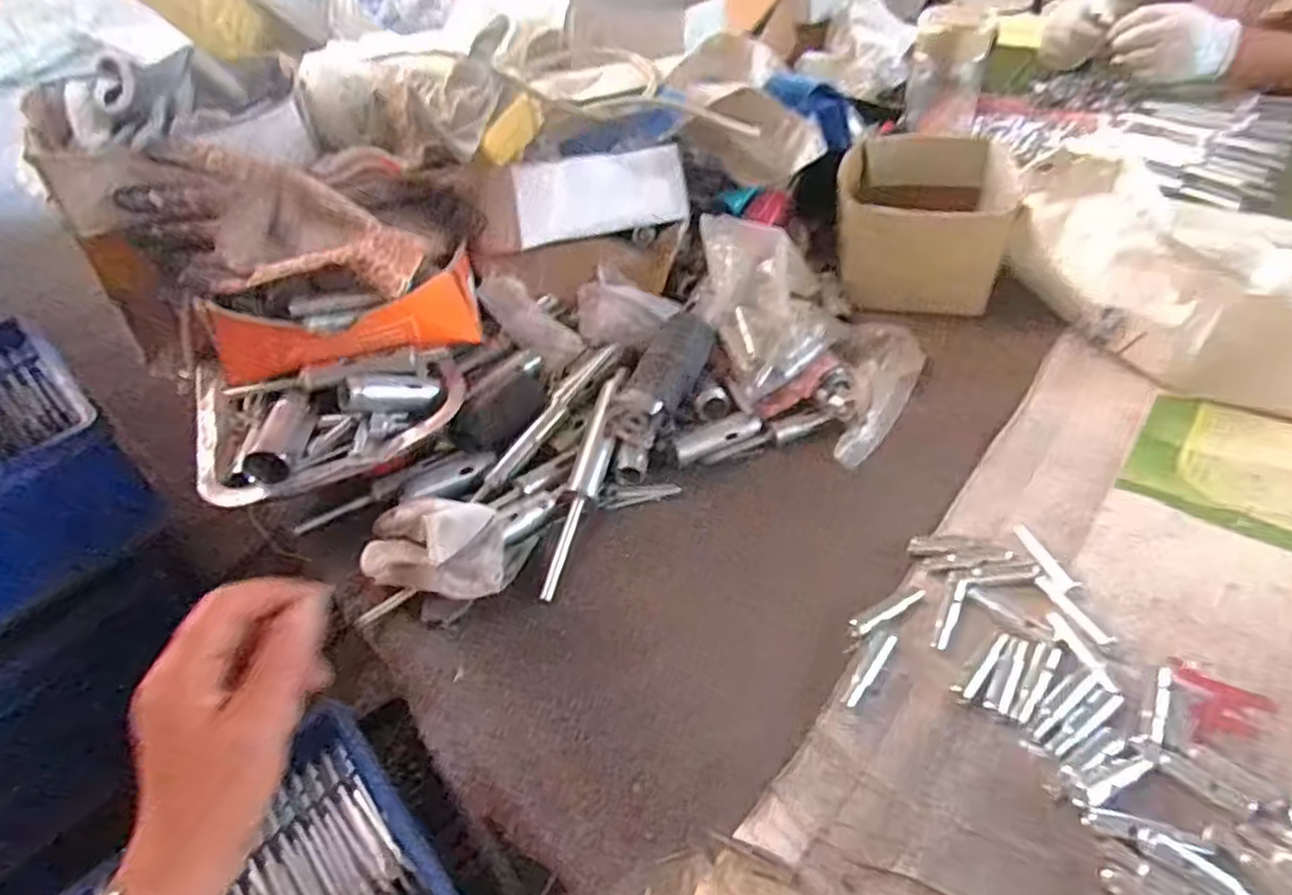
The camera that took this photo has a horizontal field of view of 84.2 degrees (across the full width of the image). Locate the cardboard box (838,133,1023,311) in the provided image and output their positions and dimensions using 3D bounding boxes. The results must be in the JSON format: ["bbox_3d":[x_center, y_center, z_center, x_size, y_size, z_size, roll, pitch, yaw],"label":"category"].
[{"bbox_3d":[0.250,-0.207,0.657,0.144,0.087,0.174,9,45,15],"label":"cardboard box"}]

